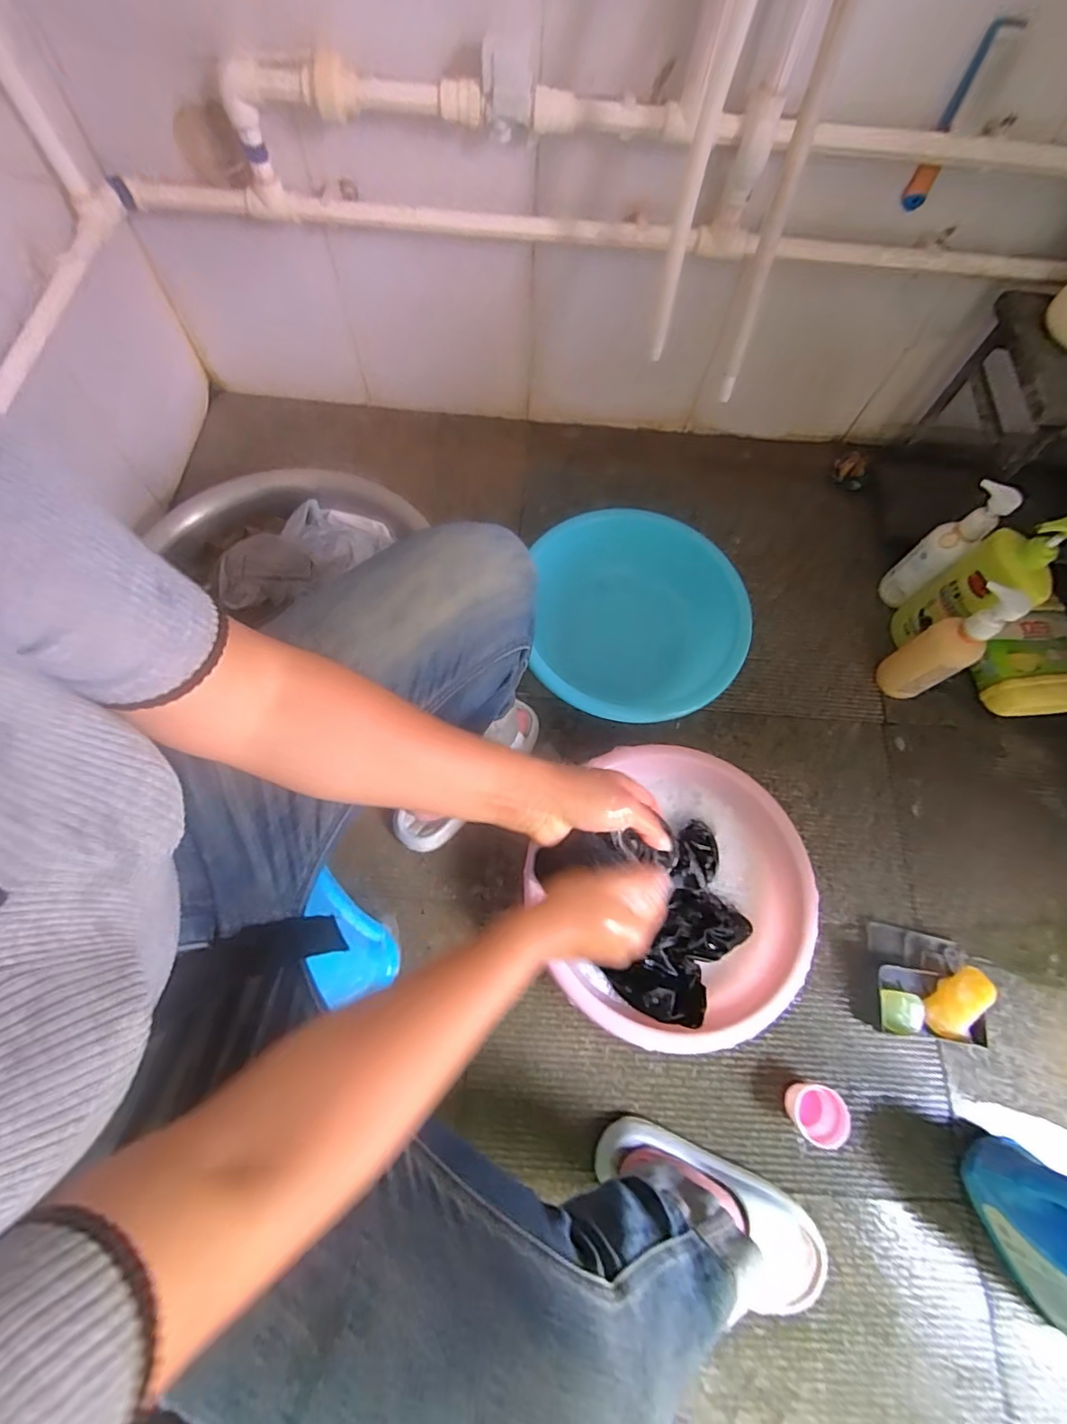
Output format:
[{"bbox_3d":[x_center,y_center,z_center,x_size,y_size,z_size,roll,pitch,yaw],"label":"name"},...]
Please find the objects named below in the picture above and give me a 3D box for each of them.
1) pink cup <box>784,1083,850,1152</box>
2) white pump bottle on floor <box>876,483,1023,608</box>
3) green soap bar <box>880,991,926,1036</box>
[{"bbox_3d":[0.343,0.484,0.666,0.058,0.046,0.059,0,69,-1],"label":"pink cup"},{"bbox_3d":[0.621,-0.248,0.846,0.047,0.234,0.057,-36,73,-14],"label":"white pump bottle on floor"},{"bbox_3d":[0.479,0.391,0.717,0.047,0.021,0.050,9,69,3],"label":"green soap bar"}]

